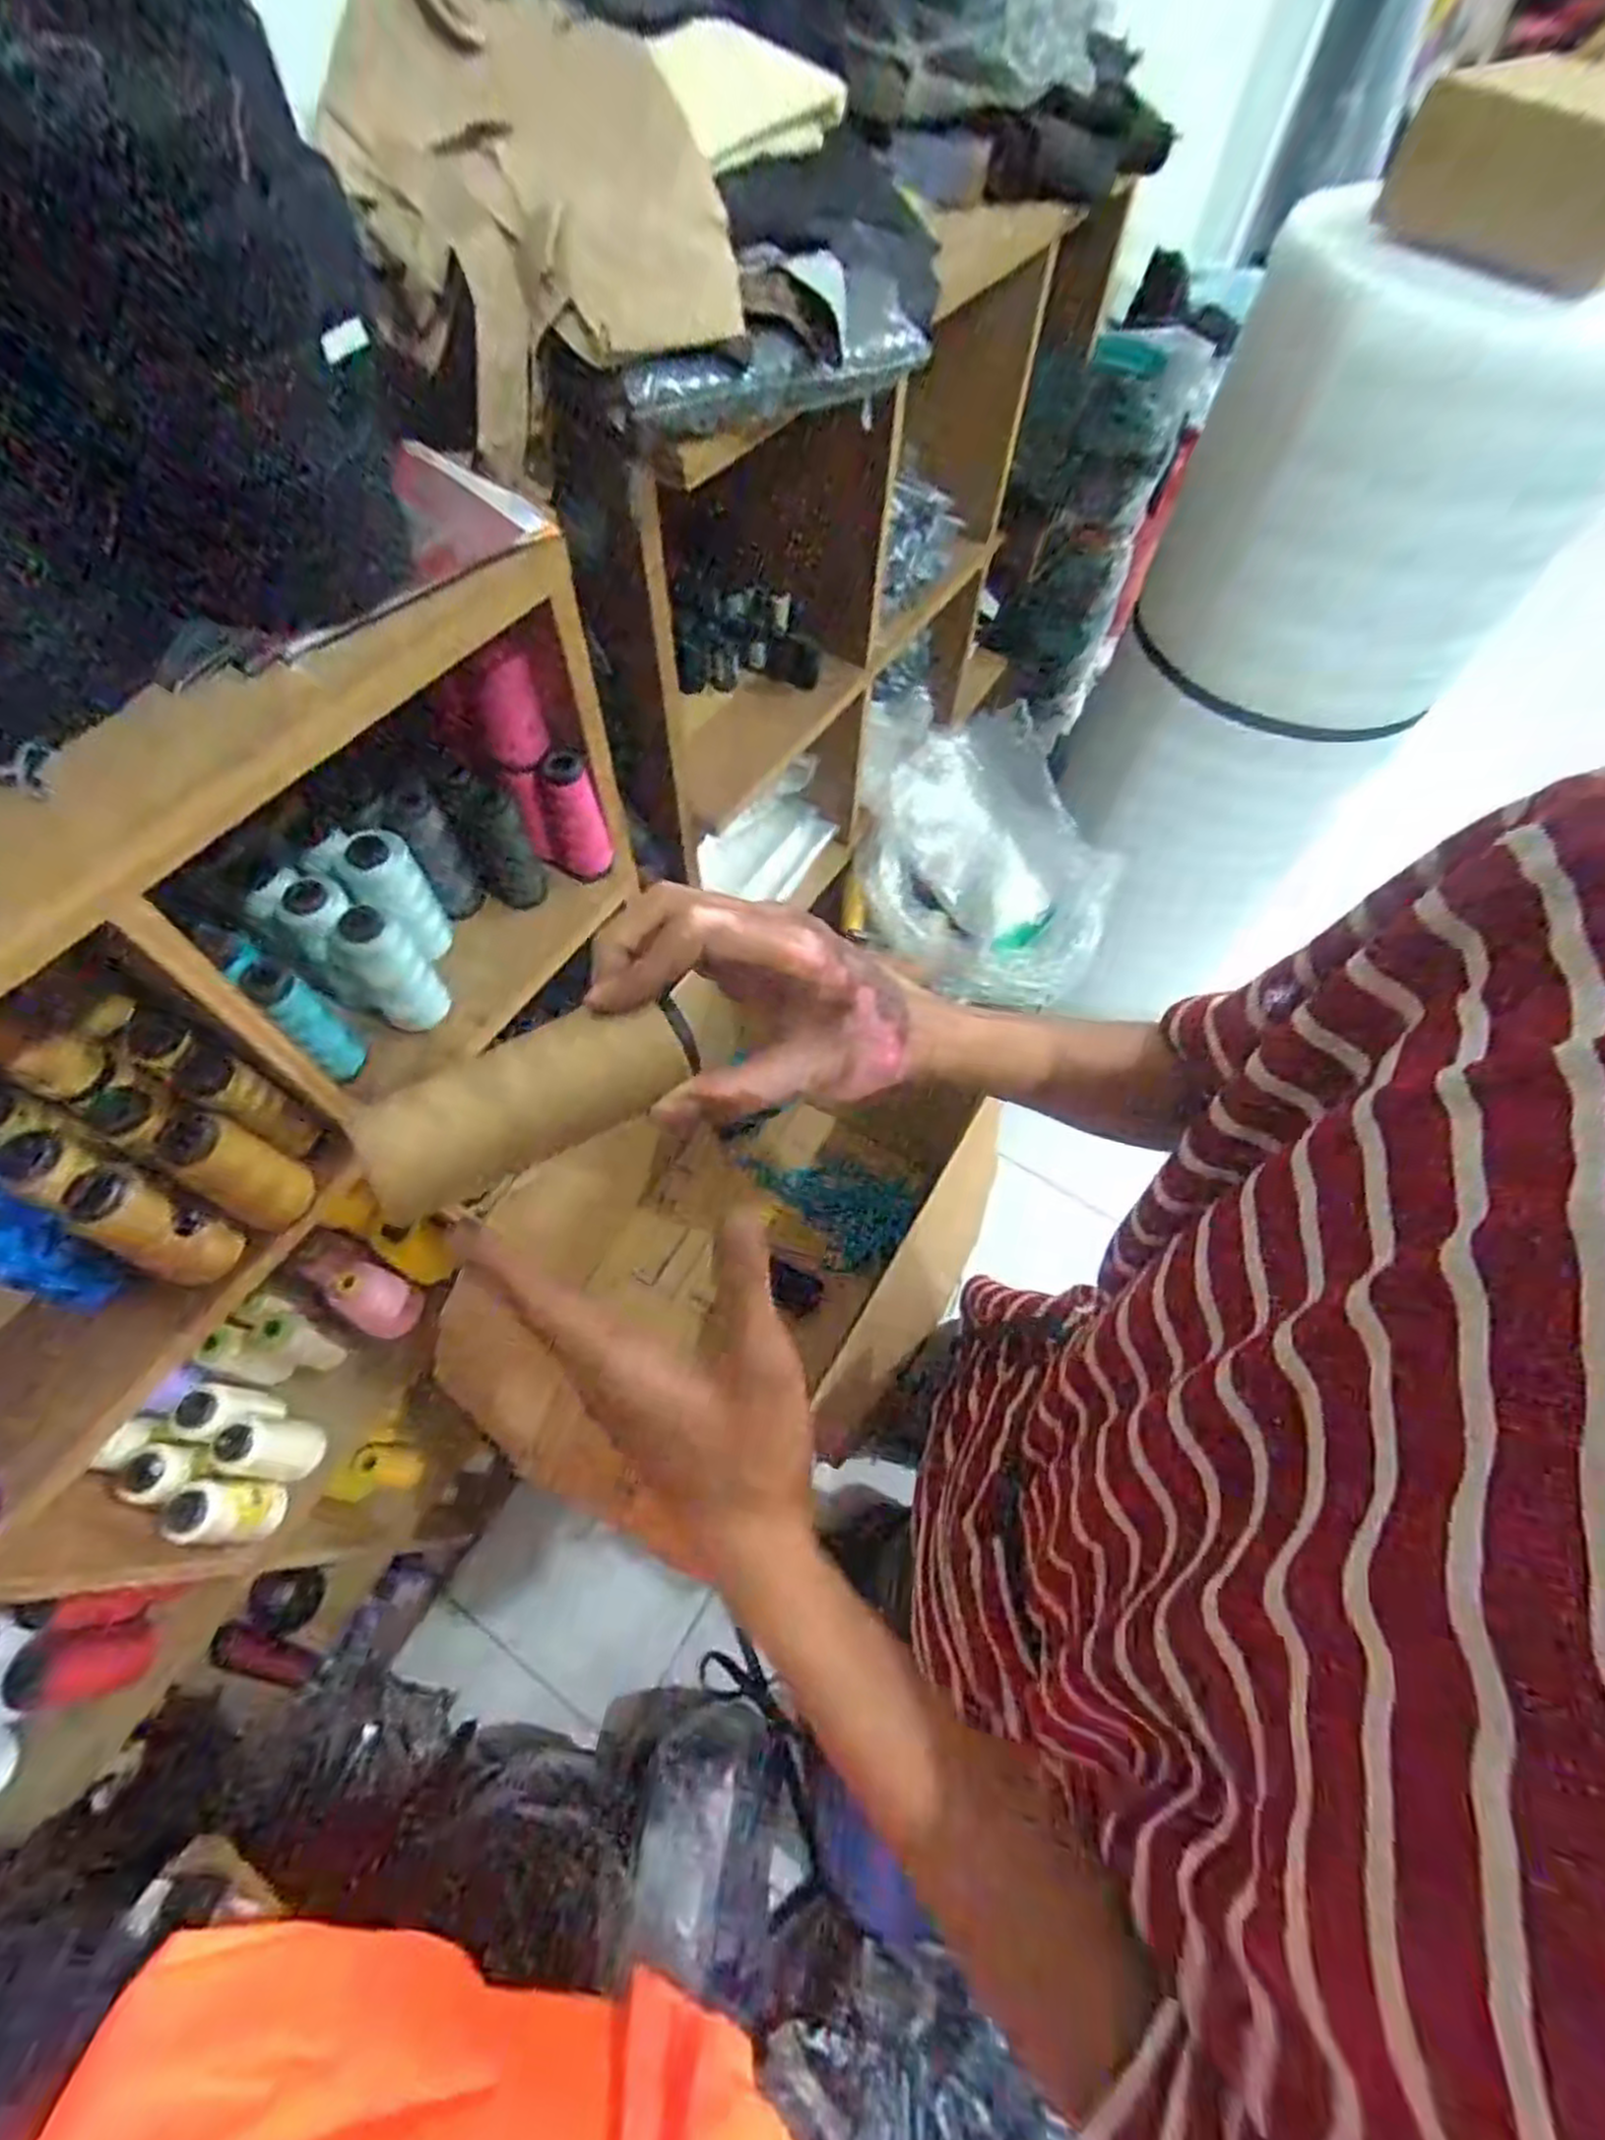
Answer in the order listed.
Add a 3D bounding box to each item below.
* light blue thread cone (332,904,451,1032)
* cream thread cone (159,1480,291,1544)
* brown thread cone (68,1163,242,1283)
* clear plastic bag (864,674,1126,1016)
[{"bbox_3d":[-0.313,-0.078,0.594,0.055,0.101,0.051,-32,67,-19],"label":"light blue thread cone"},{"bbox_3d":[-0.513,0.398,0.708,0.053,0.117,0.045,-3,61,-4],"label":"cream thread cone"},{"bbox_3d":[-0.409,0.100,0.497,0.049,0.093,0.048,21,62,9],"label":"brown thread cone"},{"bbox_3d":[0.269,-0.331,1.171,0.396,0.203,0.415,20,62,8],"label":"clear plastic bag"}]

